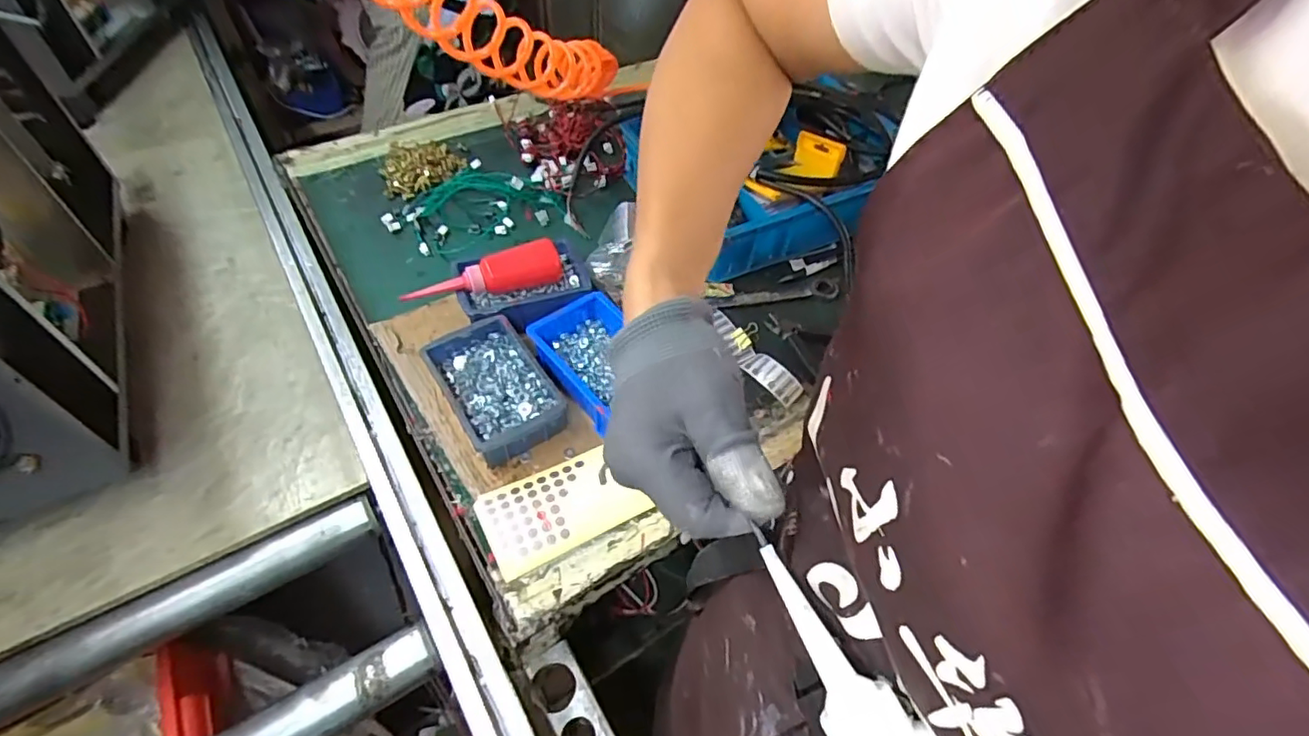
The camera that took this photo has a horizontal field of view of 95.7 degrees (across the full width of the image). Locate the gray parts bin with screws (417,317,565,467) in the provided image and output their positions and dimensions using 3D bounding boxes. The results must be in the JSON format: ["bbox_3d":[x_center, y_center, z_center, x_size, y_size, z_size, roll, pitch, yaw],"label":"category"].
[{"bbox_3d":[-0.159,0.024,0.596,0.095,0.047,0.150,-28,60,-23],"label":"gray parts bin with screws"}]

